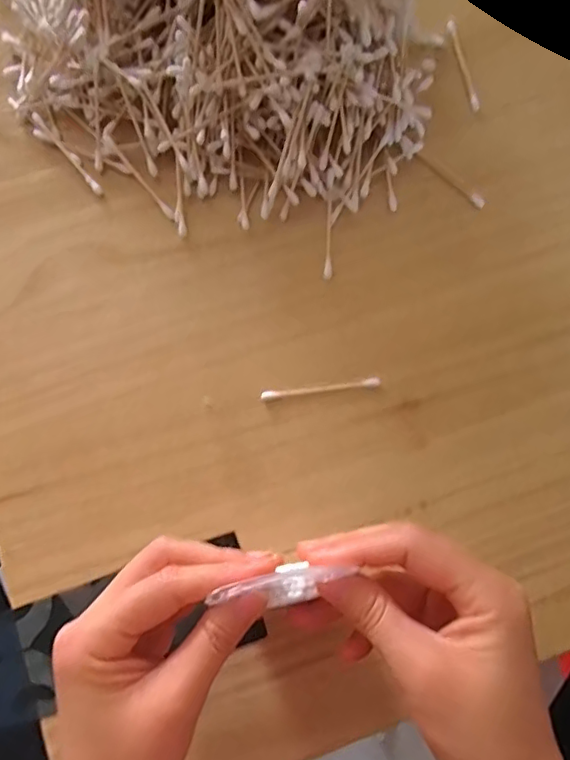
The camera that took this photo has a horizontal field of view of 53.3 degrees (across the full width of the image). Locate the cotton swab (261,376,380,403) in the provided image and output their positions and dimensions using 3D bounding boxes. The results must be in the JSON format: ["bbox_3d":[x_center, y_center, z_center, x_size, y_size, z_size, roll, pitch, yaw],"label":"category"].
[{"bbox_3d":[0.022,0.005,0.340,0.071,0.004,0.007,-7,80,-1],"label":"cotton swab"}]

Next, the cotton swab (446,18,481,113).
[{"bbox_3d":[0.123,-0.217,0.389,0.007,0.004,0.071,-12,80,-2],"label":"cotton swab"}]

